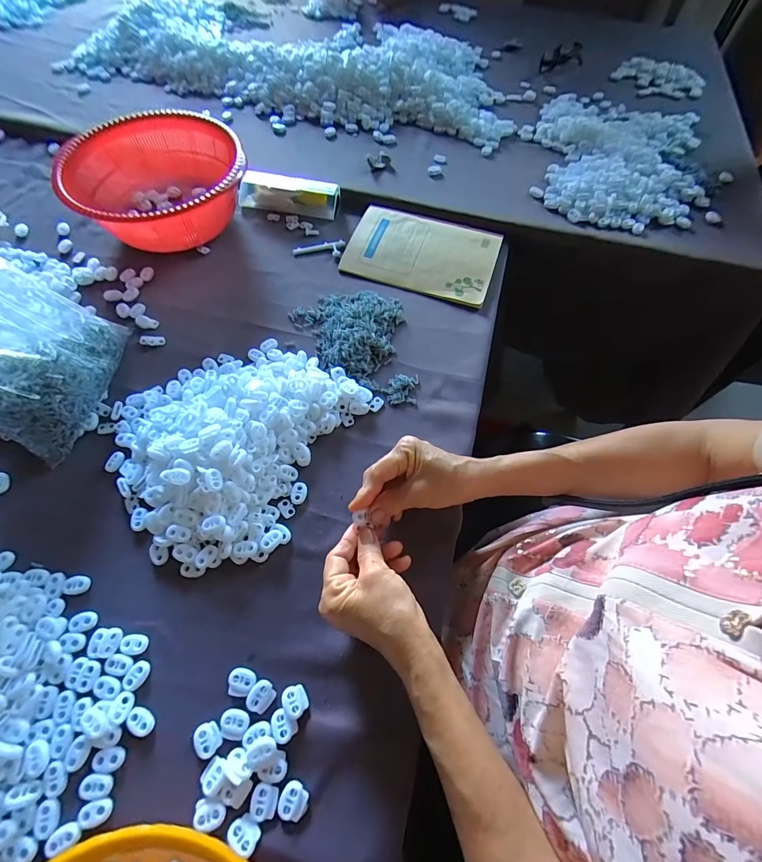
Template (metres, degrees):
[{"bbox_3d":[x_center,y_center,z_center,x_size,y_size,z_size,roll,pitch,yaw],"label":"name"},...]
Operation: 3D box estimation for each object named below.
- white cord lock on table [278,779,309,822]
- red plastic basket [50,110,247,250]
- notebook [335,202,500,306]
[{"bbox_3d":[-0.065,0.275,0.282,0.020,0.004,0.022,14,64,6],"label":"white cord lock on table"},{"bbox_3d":[-0.307,-0.343,0.539,0.226,0.085,0.240,-26,67,-13],"label":"red plastic basket"},{"bbox_3d":[0.059,-0.257,0.545,0.205,0.014,0.141,18,65,8],"label":"notebook"}]

